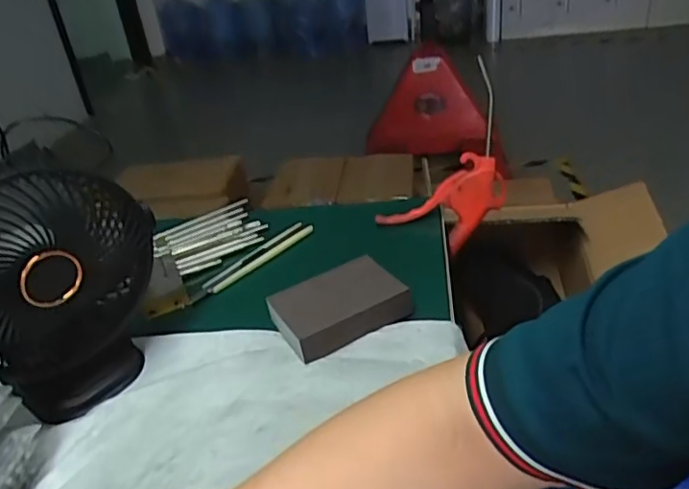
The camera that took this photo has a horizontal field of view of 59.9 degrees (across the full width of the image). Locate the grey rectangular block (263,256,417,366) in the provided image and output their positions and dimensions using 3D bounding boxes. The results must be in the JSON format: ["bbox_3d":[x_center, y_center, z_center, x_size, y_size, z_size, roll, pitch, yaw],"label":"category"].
[{"bbox_3d":[-0.004,0.050,0.486,0.098,0.031,0.070,-21,34,-19],"label":"grey rectangular block"}]

